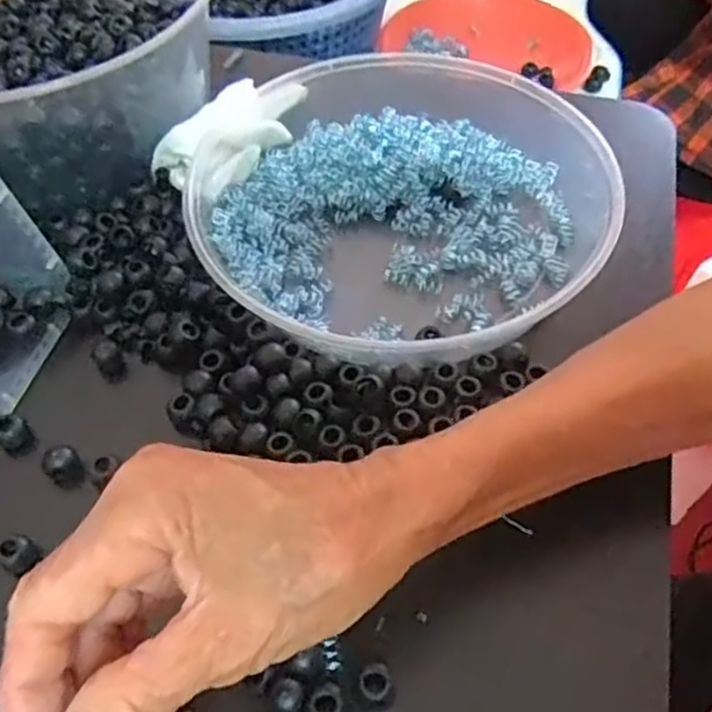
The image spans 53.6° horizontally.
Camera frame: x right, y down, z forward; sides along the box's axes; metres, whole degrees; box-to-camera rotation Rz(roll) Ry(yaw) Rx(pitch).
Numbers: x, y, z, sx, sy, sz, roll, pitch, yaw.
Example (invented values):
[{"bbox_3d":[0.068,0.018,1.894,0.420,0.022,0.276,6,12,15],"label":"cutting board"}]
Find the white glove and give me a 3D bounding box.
[{"bbox_3d":[-0.076,-0.140,0.428,0.052,0.029,0.111,18,57,13],"label":"white glove"}]

